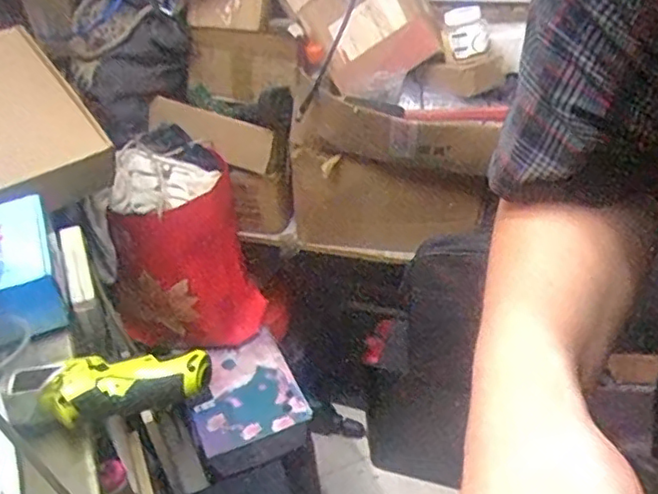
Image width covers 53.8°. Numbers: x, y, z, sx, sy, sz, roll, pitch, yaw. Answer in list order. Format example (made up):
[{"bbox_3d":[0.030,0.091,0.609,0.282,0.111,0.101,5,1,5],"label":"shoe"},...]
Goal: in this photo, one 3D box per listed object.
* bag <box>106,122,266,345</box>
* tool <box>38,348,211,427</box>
[{"bbox_3d":[-0.284,0.024,1.283,0.178,0.426,0.296,10,38,19],"label":"bag"},{"bbox_3d":[-0.179,0.120,0.577,0.148,0.036,0.058,-8,36,-4],"label":"tool"}]

